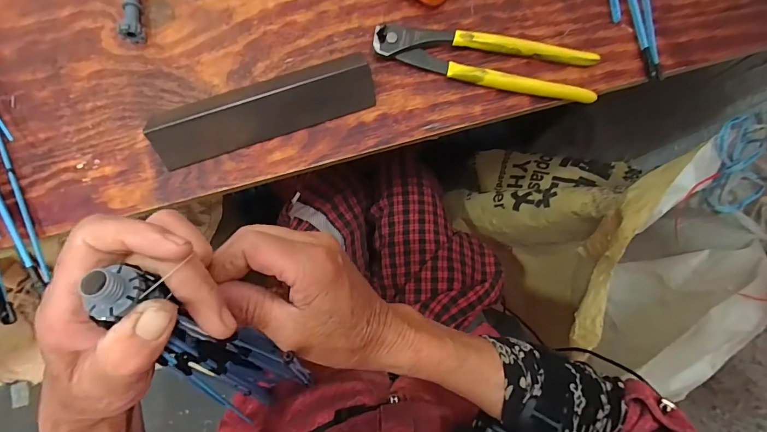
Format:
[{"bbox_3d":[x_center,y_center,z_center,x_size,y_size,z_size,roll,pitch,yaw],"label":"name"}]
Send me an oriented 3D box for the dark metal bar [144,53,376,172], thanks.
[{"bbox_3d":[-0.104,-0.099,0.335,0.190,0.030,0.056,-20,81,-5],"label":"dark metal bar"}]

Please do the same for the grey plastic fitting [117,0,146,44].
[{"bbox_3d":[-0.226,-0.204,0.349,0.016,0.020,0.096,-5,81,-2],"label":"grey plastic fitting"}]

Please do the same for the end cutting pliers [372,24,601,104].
[{"bbox_3d":[0.094,-0.143,0.355,0.203,0.018,0.049,10,80,0],"label":"end cutting pliers"}]

